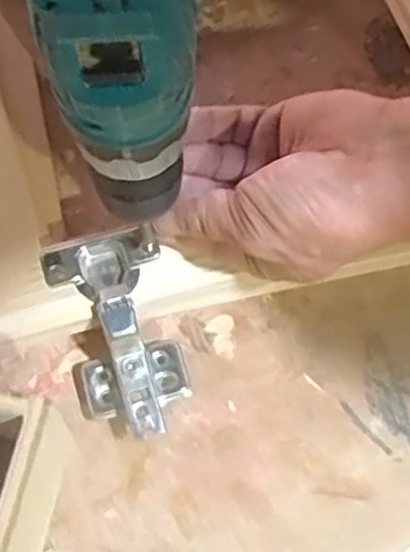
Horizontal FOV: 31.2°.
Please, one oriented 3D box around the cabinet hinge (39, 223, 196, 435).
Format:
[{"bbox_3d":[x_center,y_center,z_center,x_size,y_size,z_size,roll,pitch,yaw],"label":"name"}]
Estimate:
[{"bbox_3d":[-0.045,0.030,0.391,0.059,0.047,0.105,-16,85,-9],"label":"cabinet hinge"}]

